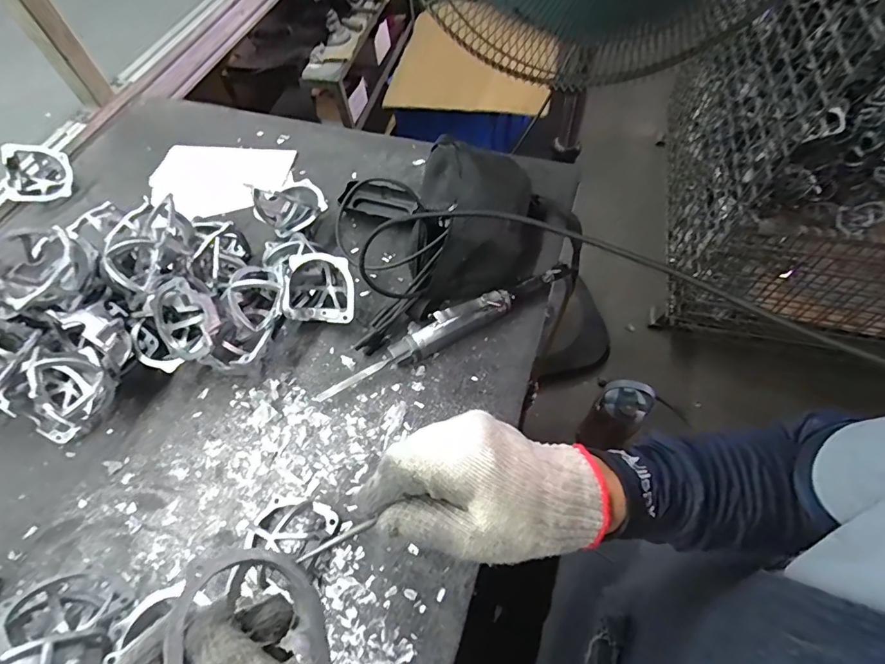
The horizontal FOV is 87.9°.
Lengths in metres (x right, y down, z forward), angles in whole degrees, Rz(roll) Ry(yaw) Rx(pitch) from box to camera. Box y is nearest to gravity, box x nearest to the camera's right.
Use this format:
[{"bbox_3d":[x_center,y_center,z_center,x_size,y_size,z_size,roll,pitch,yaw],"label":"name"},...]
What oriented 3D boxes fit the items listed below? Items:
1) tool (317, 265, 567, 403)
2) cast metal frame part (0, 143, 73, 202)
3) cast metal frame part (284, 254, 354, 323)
[{"bbox_3d":[0.009,-0.006,0.531,0.325,0.039,0.025,-28,62,-11],"label":"tool"},{"bbox_3d":[-0.609,-0.236,0.694,0.078,0.064,0.076,-20,61,-7],"label":"cast metal frame part"},{"bbox_3d":[-0.144,-0.052,0.551,0.091,0.041,0.080,6,96,7],"label":"cast metal frame part"}]

